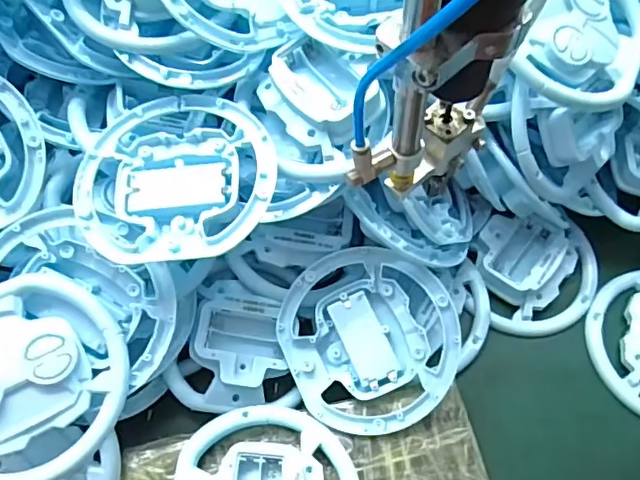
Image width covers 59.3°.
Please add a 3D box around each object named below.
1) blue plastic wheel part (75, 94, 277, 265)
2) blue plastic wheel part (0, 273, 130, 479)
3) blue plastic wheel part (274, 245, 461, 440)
[{"bbox_3d":[-0.077,-0.034,0.301,0.102,0.018,0.100,0,63,0],"label":"blue plastic wheel part"},{"bbox_3d":[-0.151,0.071,0.283,0.100,0.020,0.100,4,75,-15],"label":"blue plastic wheel part"},{"bbox_3d":[0.029,0.055,0.330,0.095,0.028,0.105,-26,66,-12],"label":"blue plastic wheel part"}]

